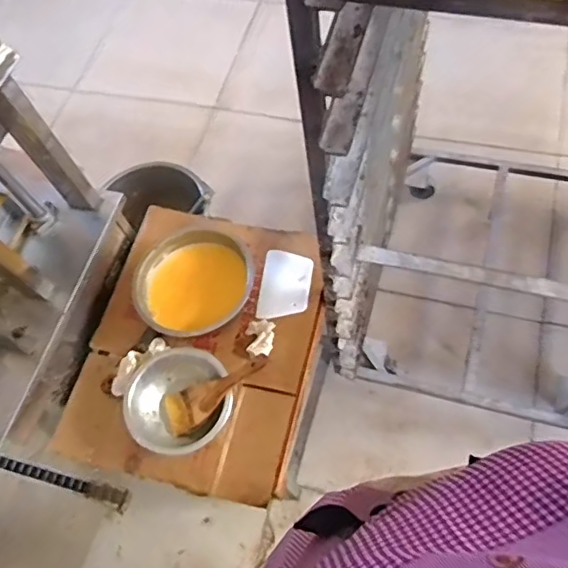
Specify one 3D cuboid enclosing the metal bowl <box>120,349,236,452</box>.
[{"bbox_3d":[-0.184,0.208,1.002,0.179,0.082,0.167,-2,55,3],"label":"metal bowl"}]

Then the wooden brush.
[{"bbox_3d":[-0.123,0.183,0.983,0.217,0.028,0.073,-34,54,15],"label":"wooden brush"}]

